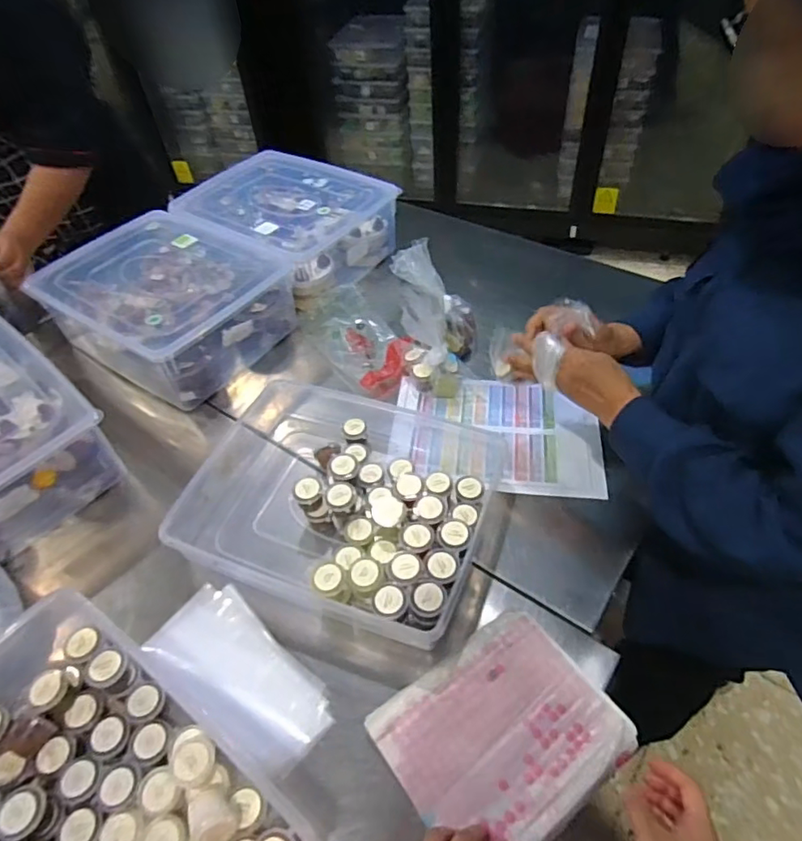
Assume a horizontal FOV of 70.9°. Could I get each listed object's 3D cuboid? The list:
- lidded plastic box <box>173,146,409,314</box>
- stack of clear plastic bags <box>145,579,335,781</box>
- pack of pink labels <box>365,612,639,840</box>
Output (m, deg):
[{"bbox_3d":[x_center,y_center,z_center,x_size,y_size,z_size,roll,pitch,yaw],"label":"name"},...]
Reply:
[{"bbox_3d":[-0.223,-0.381,1.101,0.350,0.133,0.275,29,57,26],"label":"lidded plastic box"},{"bbox_3d":[-0.172,0.267,0.606,0.218,0.024,0.103,30,57,27],"label":"stack of clear plastic bags"},{"bbox_3d":[0.098,0.301,0.547,0.205,0.012,0.169,-31,53,-21],"label":"pack of pink labels"}]

